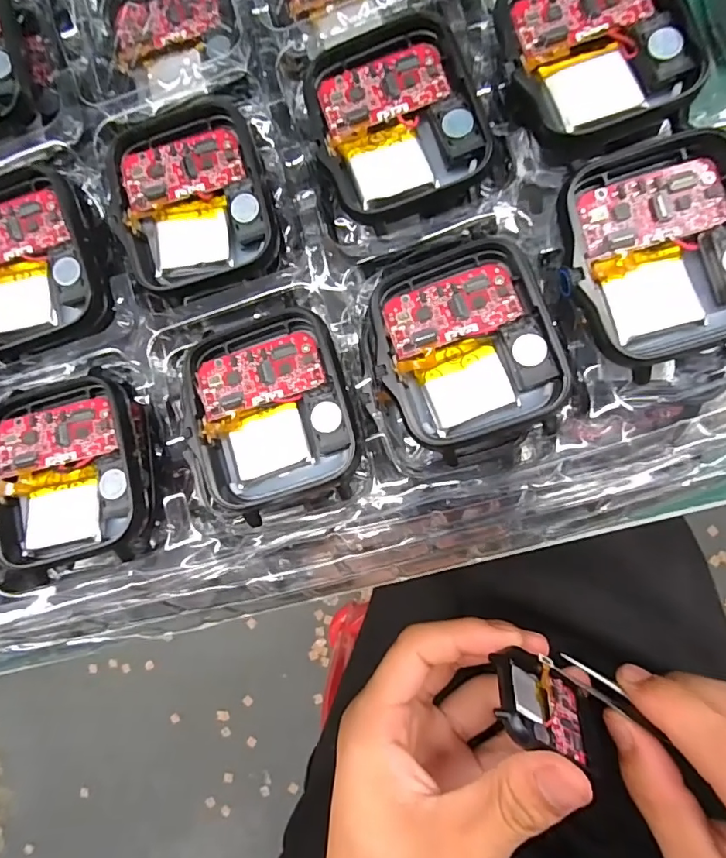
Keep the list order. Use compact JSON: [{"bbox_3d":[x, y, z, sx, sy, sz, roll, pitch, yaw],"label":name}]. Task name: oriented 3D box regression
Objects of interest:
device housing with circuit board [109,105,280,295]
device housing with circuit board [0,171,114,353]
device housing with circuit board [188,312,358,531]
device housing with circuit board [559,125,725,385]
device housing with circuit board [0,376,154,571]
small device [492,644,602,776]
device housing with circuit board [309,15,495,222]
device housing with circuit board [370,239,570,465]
[{"bbox_3d":[-0.042,-0.057,0.125,0.039,0.005,0.046,-12,84,5],"label":"device housing with circuit board"},{"bbox_3d":[-0.088,-0.044,0.129,0.043,0.005,0.045,-15,83,4],"label":"device housing with circuit board"},{"bbox_3d":[-0.023,-0.005,0.118,0.039,0.005,0.045,-18,83,4],"label":"device housing with circuit board"},{"bbox_3d":[0.064,-0.037,0.103,0.040,0.007,0.045,-16,83,4],"label":"device housing with circuit board"},{"bbox_3d":[-0.073,0.010,0.122,0.041,0.007,0.044,-10,84,5],"label":"device housing with circuit board"},{"bbox_3d":[0.072,0.107,0.190,0.048,0.035,0.006,29,124,-16],"label":"small device"},{"bbox_3d":[0.008,-0.075,0.119,0.038,0.006,0.043,-17,83,4],"label":"device housing with circuit board"},{"bbox_3d":[0.023,-0.020,0.113,0.038,0.007,0.045,-15,83,4],"label":"device housing with circuit board"}]

